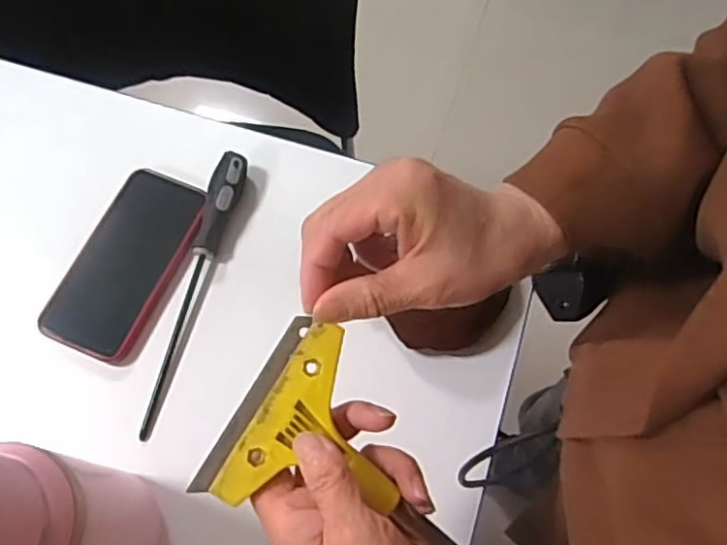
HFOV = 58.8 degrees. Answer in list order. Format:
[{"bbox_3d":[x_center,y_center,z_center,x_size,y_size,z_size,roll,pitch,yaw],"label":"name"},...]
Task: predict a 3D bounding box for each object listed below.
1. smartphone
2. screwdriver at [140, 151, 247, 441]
[{"bbox_3d":[-0.189,-0.010,0.525,0.079,0.017,0.159,25,73,-1],"label":"smartphone"},{"bbox_3d":[-0.140,0.011,0.519,0.024,0.030,0.236,14,70,5],"label":"screwdriver"}]

